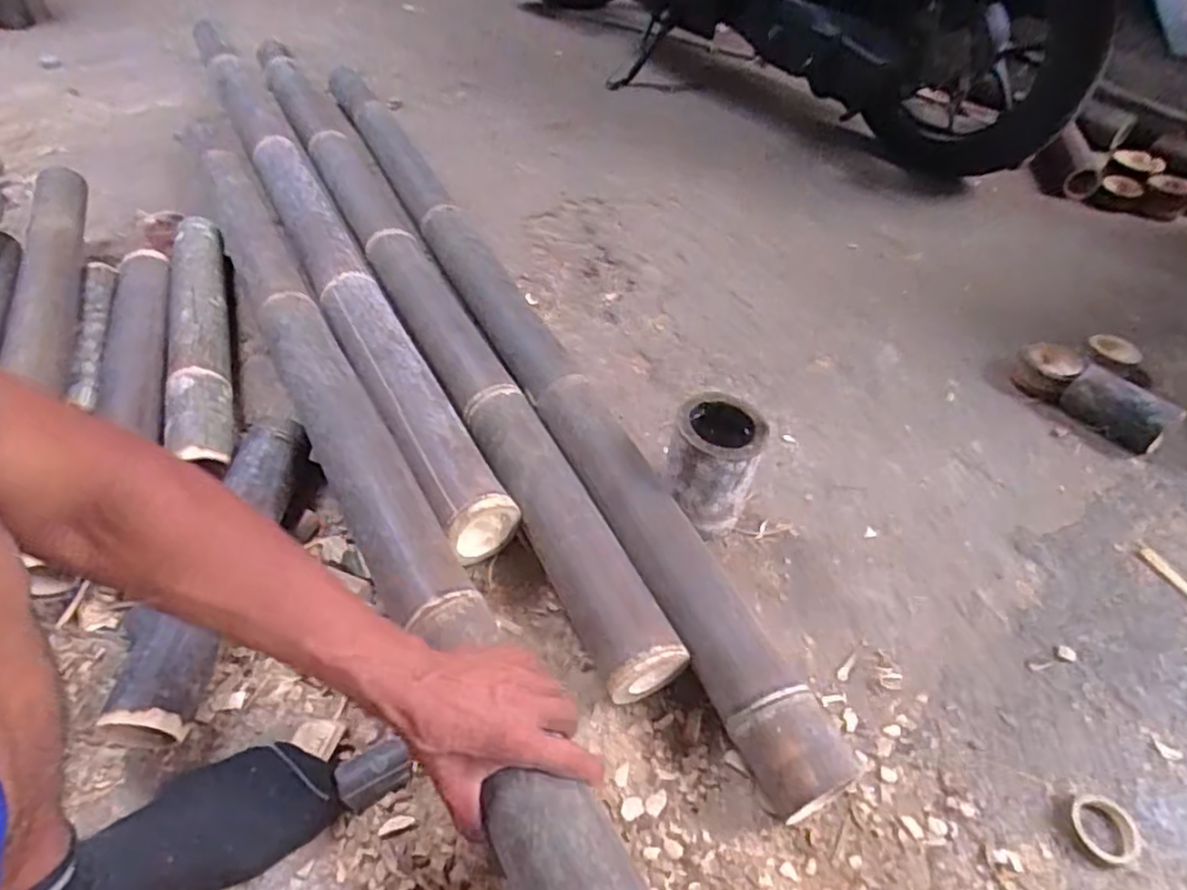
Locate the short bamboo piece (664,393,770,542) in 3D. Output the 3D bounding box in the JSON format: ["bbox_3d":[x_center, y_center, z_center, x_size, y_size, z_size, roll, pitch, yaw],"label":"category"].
[{"bbox_3d":[0.130,0.028,0.739,0.090,0.138,0.098,16,48,12],"label":"short bamboo piece"}]

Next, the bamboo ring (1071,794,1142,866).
[{"bbox_3d":[0.434,0.325,0.563,0.053,0.010,0.051,2,46,-2],"label":"bamboo ring"}]

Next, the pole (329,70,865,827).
[{"bbox_3d":[-0.146,-0.233,0.969,0.098,0.068,1.480,-18,50,-20],"label":"pole"}]

